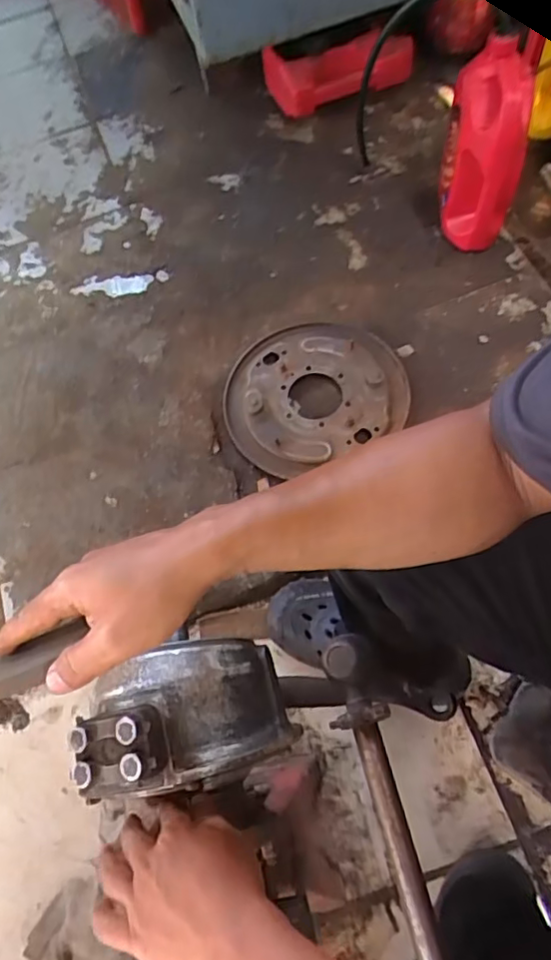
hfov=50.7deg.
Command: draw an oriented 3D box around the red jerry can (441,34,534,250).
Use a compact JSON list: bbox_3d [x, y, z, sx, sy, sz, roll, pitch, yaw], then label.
[{"bbox_3d":[0.306,-0.474,0.869,0.086,0.276,0.118,-6,66,1],"label":"red jerry can"}]

